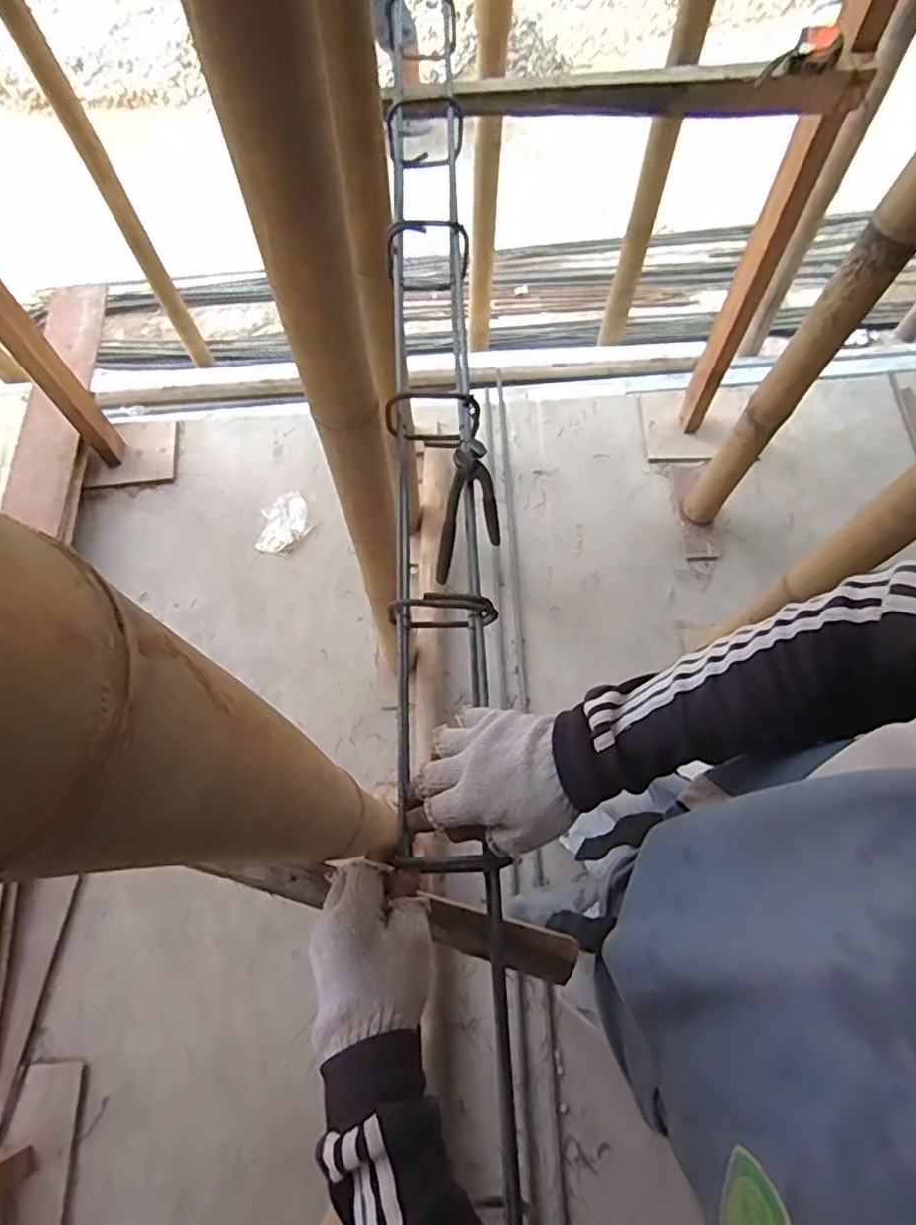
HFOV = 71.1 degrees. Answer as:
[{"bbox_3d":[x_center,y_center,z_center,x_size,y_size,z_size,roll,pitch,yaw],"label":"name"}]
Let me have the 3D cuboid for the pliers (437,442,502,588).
[{"bbox_3d":[0.011,-0.108,0.697,0.038,0.217,0.088,33,72,12],"label":"pliers"}]

